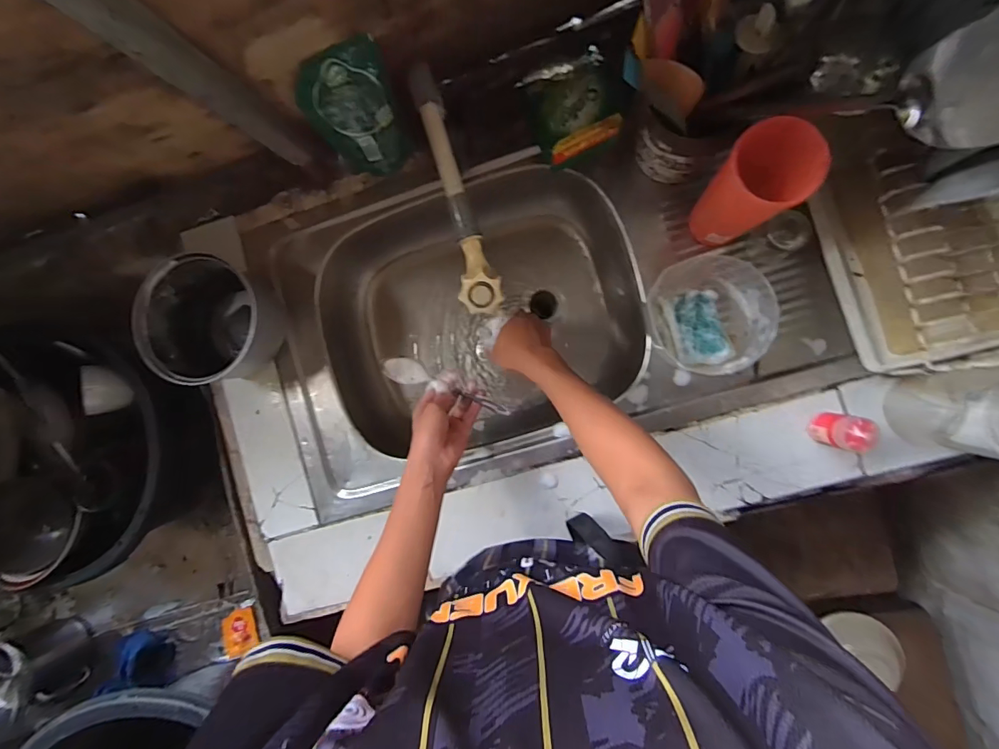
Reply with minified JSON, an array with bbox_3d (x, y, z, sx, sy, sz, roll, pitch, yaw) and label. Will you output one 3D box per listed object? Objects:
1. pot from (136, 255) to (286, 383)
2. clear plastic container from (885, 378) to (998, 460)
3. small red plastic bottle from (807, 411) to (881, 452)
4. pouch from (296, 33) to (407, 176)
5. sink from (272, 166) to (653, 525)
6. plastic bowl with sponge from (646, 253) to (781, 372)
[{"bbox_3d":[-0.404,-0.071,0.657,0.171,0.105,0.158,0,89,7],"label":"pot"},{"bbox_3d":[0.523,0.047,0.507,0.092,0.168,0.082,8,90,7],"label":"clear plastic container"},{"bbox_3d":[0.411,0.068,0.561,0.031,0.088,0.040,12,91,7],"label":"small red plastic bottle"},{"bbox_3d":[-0.186,-0.338,0.604,0.108,0.186,0.032,-13,67,3],"label":"pouch"},{"bbox_3d":[-0.059,-0.069,0.741,0.533,0.137,0.425,-16,88,6],"label":"sink"},{"bbox_3d":[0.270,-0.080,0.593,0.142,0.060,0.153,-14,88,6],"label":"plastic bowl with sponge"}]

